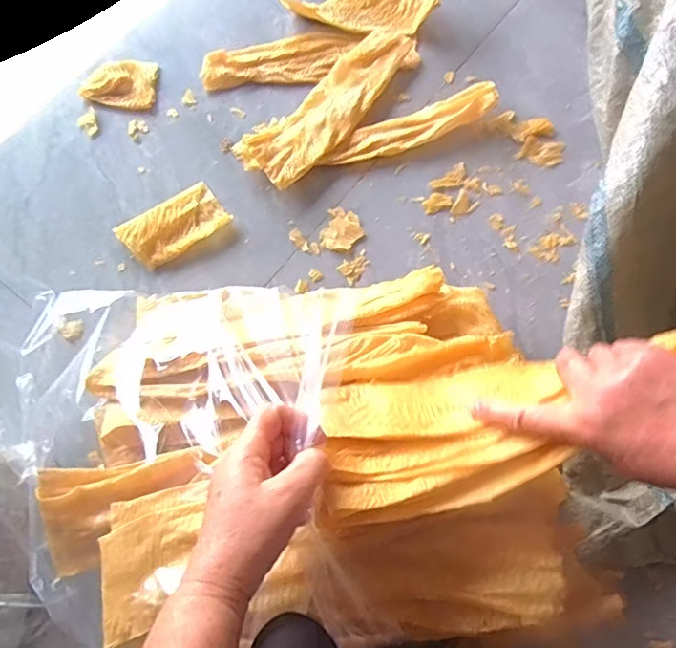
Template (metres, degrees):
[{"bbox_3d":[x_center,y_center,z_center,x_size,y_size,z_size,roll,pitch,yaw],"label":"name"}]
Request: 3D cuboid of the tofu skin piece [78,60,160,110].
[{"bbox_3d":[-0.295,-0.325,0.728,0.095,0.014,0.070,1,72,0],"label":"tofu skin piece"}]

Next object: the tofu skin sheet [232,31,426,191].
[{"bbox_3d":[-0.005,-0.290,0.707,0.094,0.030,0.287,43,77,12],"label":"tofu skin sheet"}]

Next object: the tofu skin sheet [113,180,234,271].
[{"bbox_3d":[-0.199,-0.122,0.658,0.121,0.016,0.071,-37,76,-11],"label":"tofu skin sheet"}]

